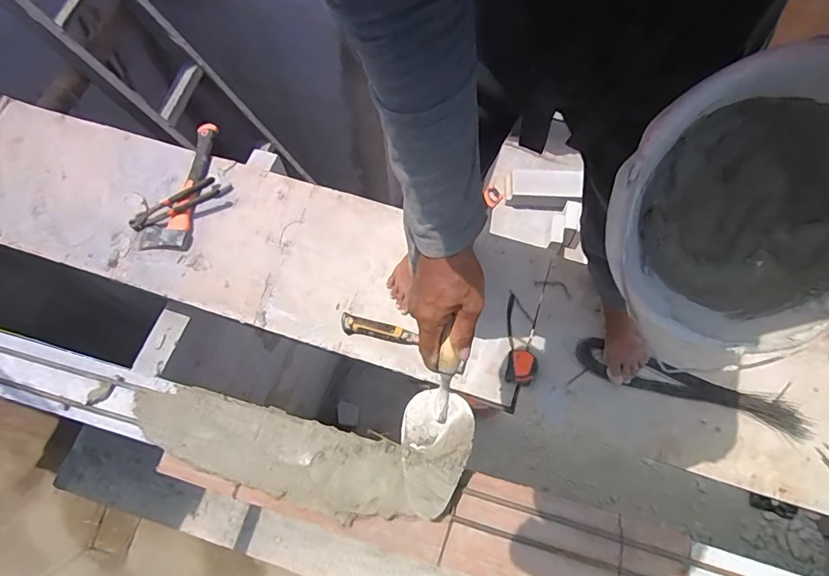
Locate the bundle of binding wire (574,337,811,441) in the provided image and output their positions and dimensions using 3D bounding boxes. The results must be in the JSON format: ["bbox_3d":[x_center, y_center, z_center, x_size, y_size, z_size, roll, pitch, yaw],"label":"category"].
[{"bbox_3d":[0.560,0.206,0.965,0.453,0.018,0.082,21,69,10],"label":"bundle of binding wire"}]

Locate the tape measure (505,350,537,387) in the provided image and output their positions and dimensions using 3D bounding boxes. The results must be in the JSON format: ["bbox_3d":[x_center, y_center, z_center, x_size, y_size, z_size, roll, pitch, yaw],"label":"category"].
[{"bbox_3d":[0.223,0.164,0.977,0.070,0.034,0.075,18,69,9],"label":"tape measure"}]

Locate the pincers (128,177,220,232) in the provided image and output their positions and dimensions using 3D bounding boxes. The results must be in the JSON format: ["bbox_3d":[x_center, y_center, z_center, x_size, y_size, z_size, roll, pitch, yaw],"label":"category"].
[{"bbox_3d":[-0.572,-0.197,1.119,0.214,0.023,0.054,-28,69,-10],"label":"pincers"}]

